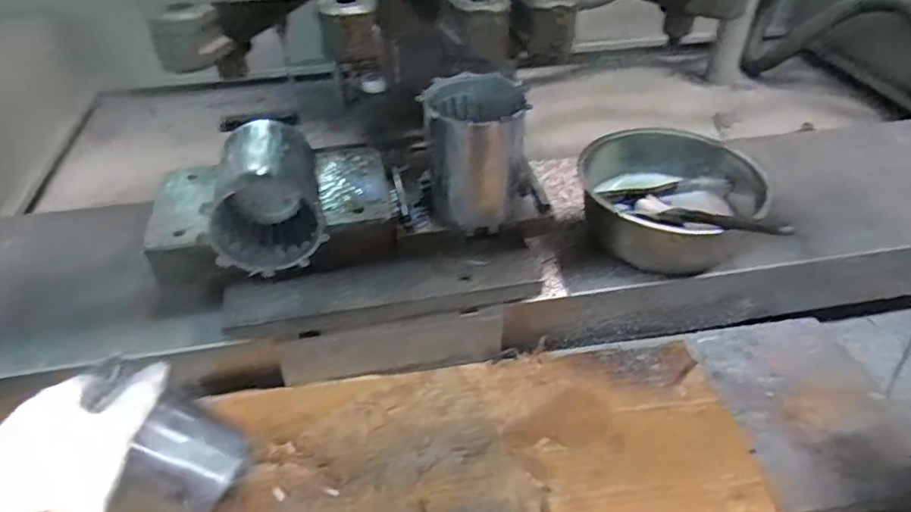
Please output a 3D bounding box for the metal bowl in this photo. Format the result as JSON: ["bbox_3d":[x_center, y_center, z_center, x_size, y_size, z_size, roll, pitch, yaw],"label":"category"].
[{"bbox_3d":[0.221,-0.063,0.649,0.159,0.076,0.171,0,41,0],"label":"metal bowl"}]

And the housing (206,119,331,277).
[{"bbox_3d":[-0.172,-0.060,0.554,0.092,0.086,0.125,-8,42,-9],"label":"housing"}]

